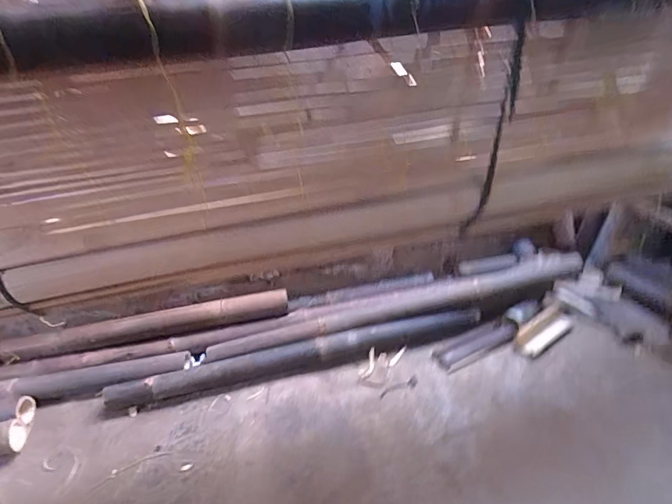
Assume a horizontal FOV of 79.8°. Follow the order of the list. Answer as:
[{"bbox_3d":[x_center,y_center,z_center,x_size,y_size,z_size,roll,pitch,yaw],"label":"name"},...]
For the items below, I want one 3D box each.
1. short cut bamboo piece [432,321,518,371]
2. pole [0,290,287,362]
[{"bbox_3d":[0.417,0.274,1.196,0.284,0.049,0.071,-16,35,-16],"label":"short cut bamboo piece"},{"bbox_3d":[-0.584,0.232,1.255,0.865,0.076,0.065,-7,32,-7],"label":"pole"}]

